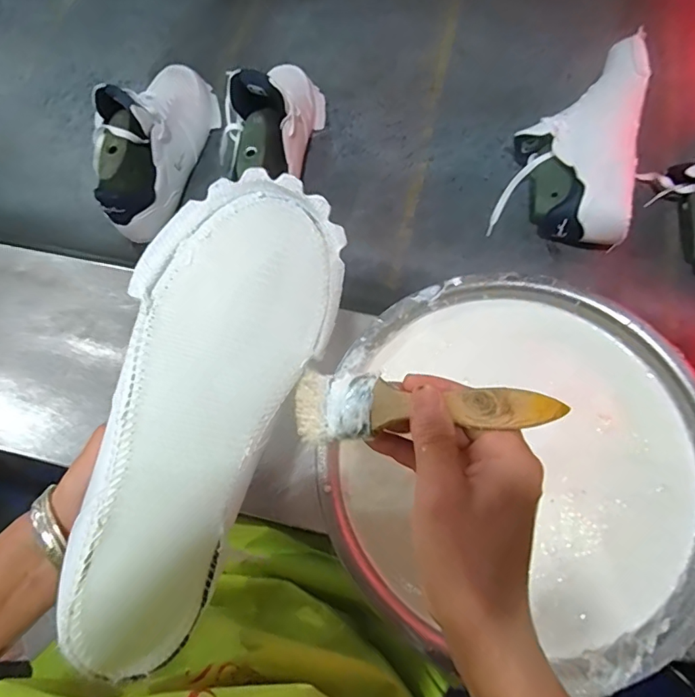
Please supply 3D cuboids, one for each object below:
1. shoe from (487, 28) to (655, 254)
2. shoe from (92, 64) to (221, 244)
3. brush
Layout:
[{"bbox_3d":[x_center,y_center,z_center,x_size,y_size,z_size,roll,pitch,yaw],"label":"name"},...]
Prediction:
[{"bbox_3d":[0.287,-0.264,0.603,0.139,0.097,0.270,16,72,7],"label":"shoe"},{"bbox_3d":[-0.251,-0.296,0.632,0.101,0.119,0.288,9,71,4],"label":"shoe"},{"bbox_3d":[0.036,0.032,0.253,0.140,0.013,0.037,-3,69,25],"label":"brush"}]

